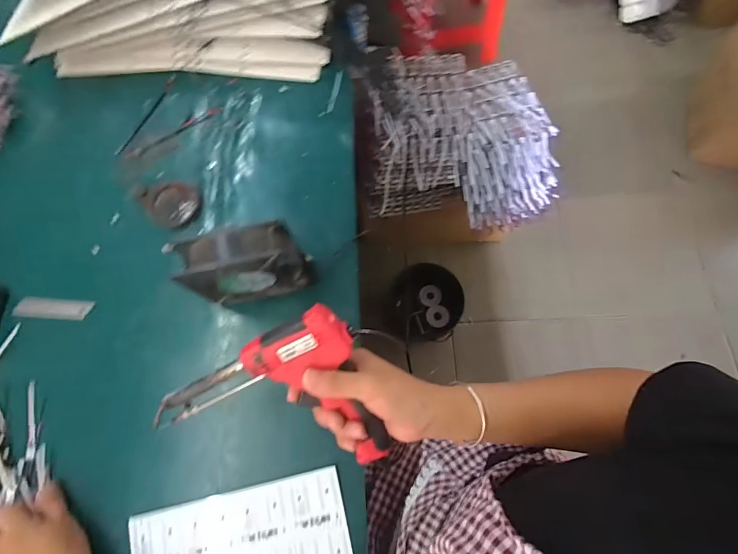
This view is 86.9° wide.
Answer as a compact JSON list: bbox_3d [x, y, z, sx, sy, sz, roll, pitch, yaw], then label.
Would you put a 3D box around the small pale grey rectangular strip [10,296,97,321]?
[{"bbox_3d":[-0.405,0.040,0.493,0.097,0.014,0.028,3,74,2],"label":"small pale grey rectangular strip"}]

